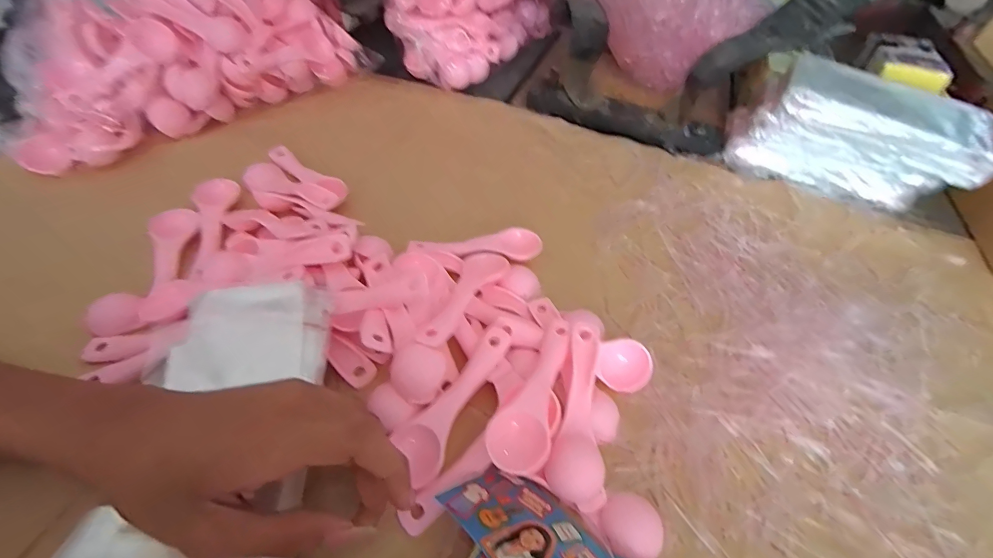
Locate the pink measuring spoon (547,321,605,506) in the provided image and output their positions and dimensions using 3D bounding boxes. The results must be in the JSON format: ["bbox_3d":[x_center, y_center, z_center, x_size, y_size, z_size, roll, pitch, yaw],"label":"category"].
[{"bbox_3d":[0.057,0.083,0.269,0.034,0.017,0.108,14,51,6],"label":"pink measuring spoon"}]

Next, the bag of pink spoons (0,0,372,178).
[{"bbox_3d":[-0.331,-0.240,0.441,0.343,0.094,0.137,-35,62,-29],"label":"bag of pink spoons"}]

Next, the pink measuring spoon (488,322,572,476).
[{"bbox_3d":[0.027,0.069,0.264,0.034,0.021,0.108,20,52,11],"label":"pink measuring spoon"}]

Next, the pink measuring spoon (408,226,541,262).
[{"bbox_3d":[-0.017,-0.029,0.354,0.109,0.008,0.030,-1,51,-6],"label":"pink measuring spoon"}]

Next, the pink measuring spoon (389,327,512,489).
[{"bbox_3d":[-0.025,0.074,0.266,0.032,0.012,0.104,28,54,17],"label":"pink measuring spoon"}]

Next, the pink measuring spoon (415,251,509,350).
[{"bbox_3d":[-0.023,0.010,0.307,0.034,0.010,0.111,22,41,11],"label":"pink measuring spoon"}]

